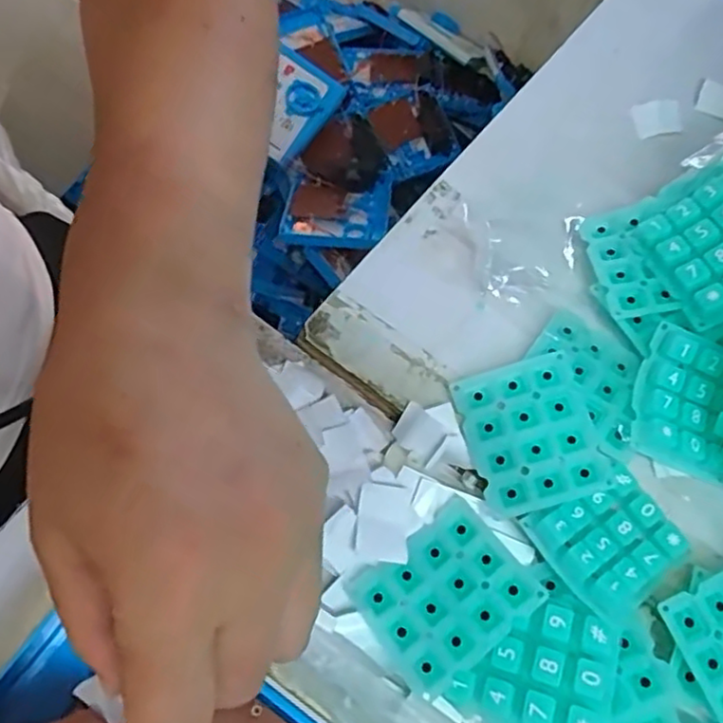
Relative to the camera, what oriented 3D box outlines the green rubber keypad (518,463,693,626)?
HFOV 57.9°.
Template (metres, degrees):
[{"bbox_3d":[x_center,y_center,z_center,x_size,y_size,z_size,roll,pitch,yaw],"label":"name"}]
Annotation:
[{"bbox_3d":[0.098,0.070,0.255,0.054,0.008,0.045,-22,66,-22],"label":"green rubber keypad"}]

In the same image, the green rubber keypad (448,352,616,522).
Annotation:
[{"bbox_3d":[0.069,0.031,0.271,0.048,0.015,0.060,-13,68,-9],"label":"green rubber keypad"}]

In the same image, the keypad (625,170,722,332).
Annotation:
[{"bbox_3d":[0.151,-0.049,0.280,0.050,0.007,0.056,-33,59,17],"label":"keypad"}]

